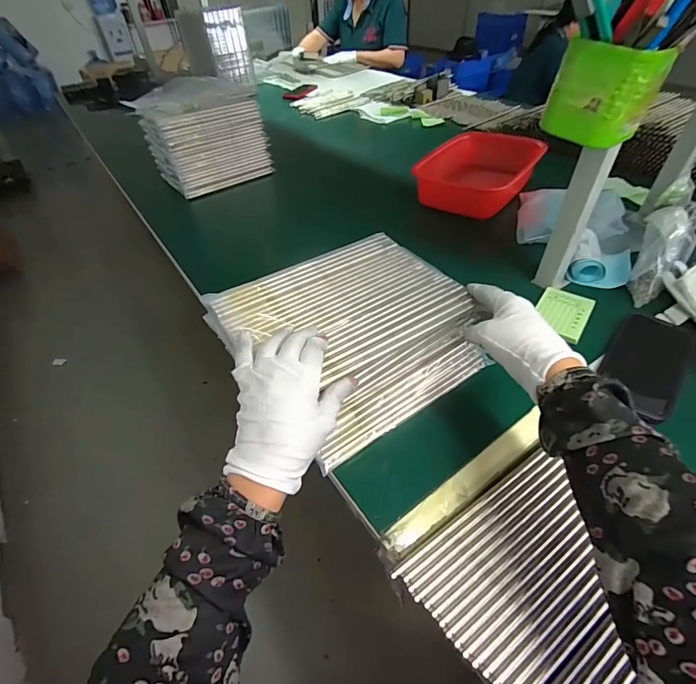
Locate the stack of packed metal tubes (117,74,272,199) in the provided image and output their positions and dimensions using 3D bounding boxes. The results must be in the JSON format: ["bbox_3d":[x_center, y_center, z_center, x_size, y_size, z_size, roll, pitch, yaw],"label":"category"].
[{"bbox_3d":[-0.356,-0.528,0.991,0.253,0.179,0.192,-34,51,-27],"label":"stack of packed metal tubes"}]

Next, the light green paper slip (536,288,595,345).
[{"bbox_3d":[0.305,-0.042,0.551,0.067,0.011,0.096,25,52,27],"label":"light green paper slip"}]

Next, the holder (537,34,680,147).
[{"bbox_3d":[0.251,-0.244,0.381,0.062,0.078,0.082,-28,49,-22],"label":"holder"}]

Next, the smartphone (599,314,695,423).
[{"bbox_3d":[0.372,0.020,0.482,0.078,0.009,0.169,30,54,30],"label":"smartphone"}]

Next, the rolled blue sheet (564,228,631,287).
[{"bbox_3d":[0.404,-0.137,0.619,0.081,0.038,0.118,22,50,25],"label":"rolled blue sheet"}]

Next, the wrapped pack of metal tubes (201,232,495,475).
[{"bbox_3d":[0.002,-0.004,0.459,0.255,0.121,0.190,-27,49,-22],"label":"wrapped pack of metal tubes"}]

